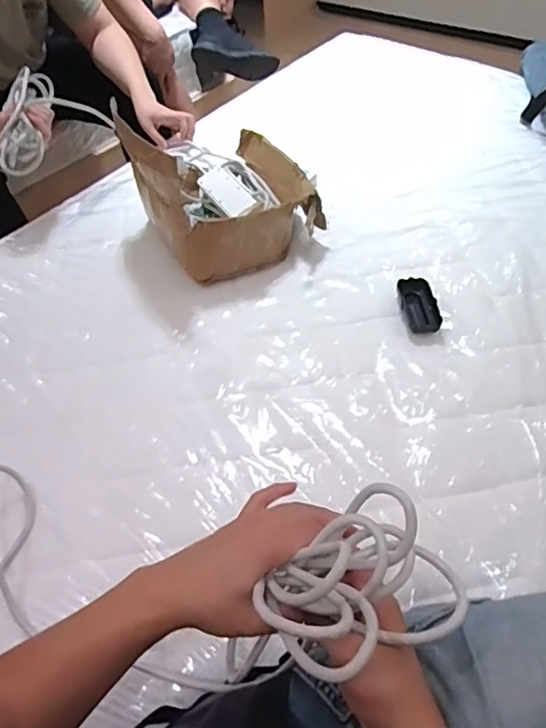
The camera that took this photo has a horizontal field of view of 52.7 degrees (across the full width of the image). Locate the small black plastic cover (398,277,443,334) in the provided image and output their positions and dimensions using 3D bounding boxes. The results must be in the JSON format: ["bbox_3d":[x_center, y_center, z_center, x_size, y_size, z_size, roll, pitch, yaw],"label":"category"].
[{"bbox_3d":[0.231,-0.094,0.875,0.053,0.010,0.102,-14,59,8],"label":"small black plastic cover"}]

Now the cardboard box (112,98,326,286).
[{"bbox_3d":[-0.092,-0.320,0.963,0.284,0.226,0.279,-22,51,-16],"label":"cardboard box"}]

